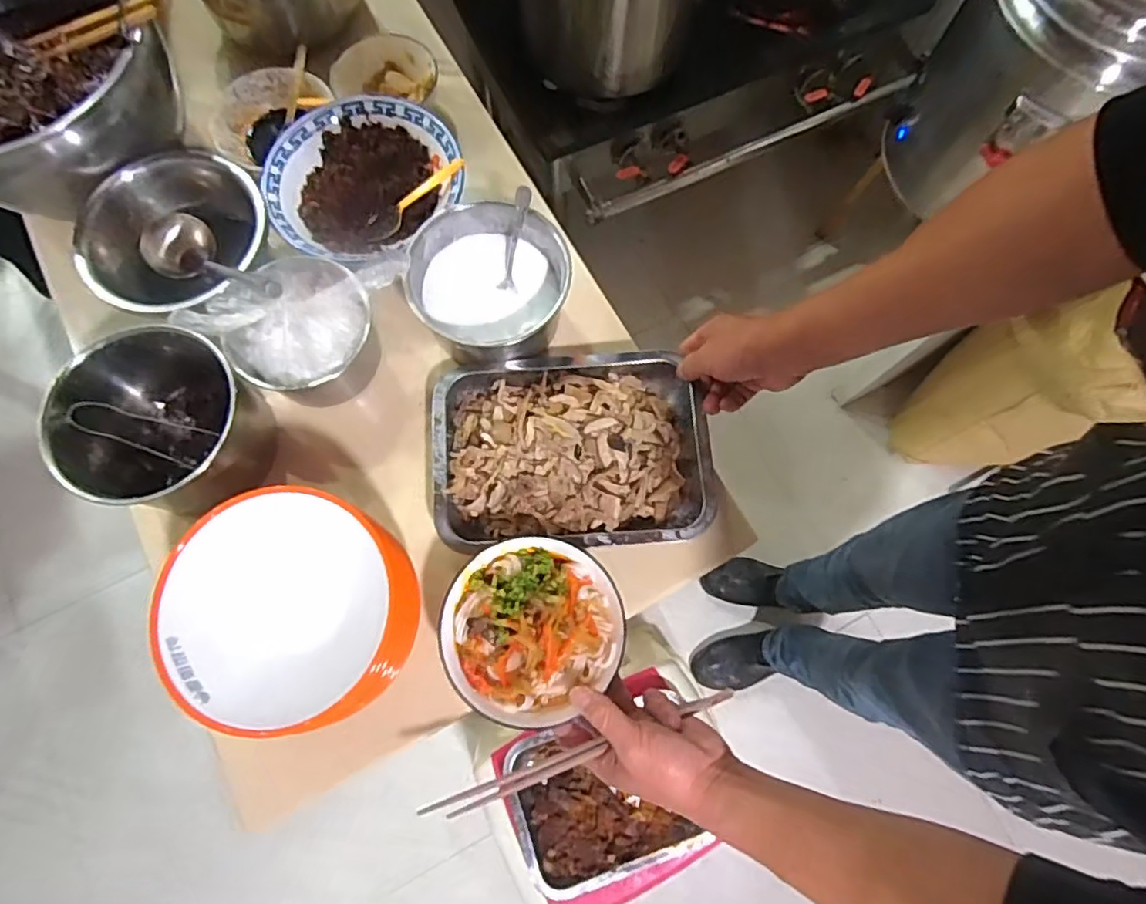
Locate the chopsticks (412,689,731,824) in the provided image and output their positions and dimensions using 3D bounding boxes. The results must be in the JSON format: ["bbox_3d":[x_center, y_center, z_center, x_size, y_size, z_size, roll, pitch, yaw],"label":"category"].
[{"bbox_3d":[0.011,0.232,0.478,0.253,0.016,0.015,-15,76,-15],"label":"chopsticks"}]

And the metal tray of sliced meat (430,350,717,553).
[{"bbox_3d":[-0.003,-0.001,0.582,0.250,0.044,0.180,-6,76,-1],"label":"metal tray of sliced meat"}]

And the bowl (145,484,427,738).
[{"bbox_3d":[-0.224,0.121,0.503,0.179,0.105,0.171,0,74,-1],"label":"bowl"}]

